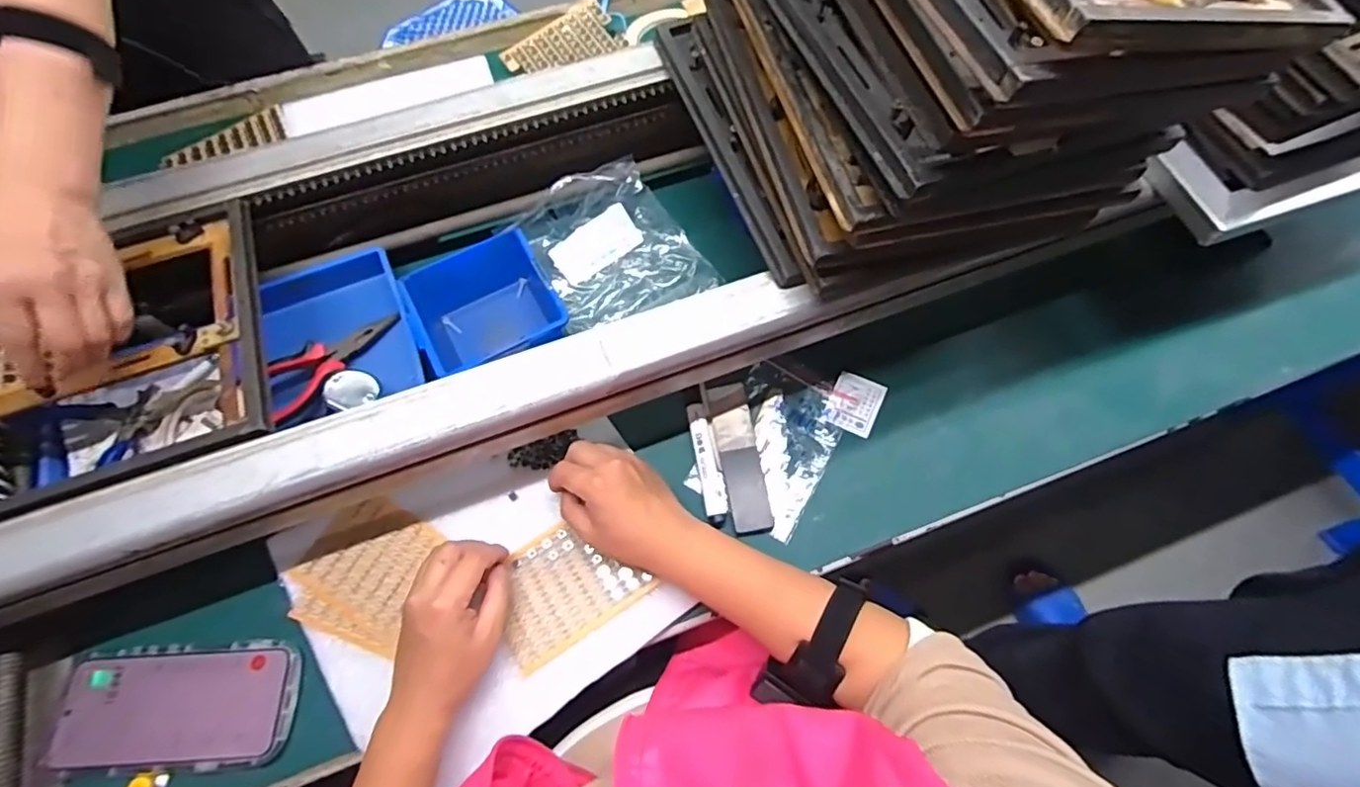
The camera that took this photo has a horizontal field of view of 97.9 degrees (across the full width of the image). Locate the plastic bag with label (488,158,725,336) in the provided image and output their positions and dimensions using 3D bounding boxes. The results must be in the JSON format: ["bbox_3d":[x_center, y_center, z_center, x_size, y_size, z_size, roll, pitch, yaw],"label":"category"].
[{"bbox_3d":[-0.061,-0.148,0.571,0.146,0.061,0.144,-28,68,-11],"label":"plastic bag with label"}]

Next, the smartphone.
[{"bbox_3d":[-0.366,0.229,0.433,0.160,0.010,0.082,-4,66,-1],"label":"smartphone"}]

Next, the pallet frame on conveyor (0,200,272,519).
[{"bbox_3d":[-0.461,-0.017,0.436,0.298,0.033,0.215,-18,67,-7],"label":"pallet frame on conveyor"}]

